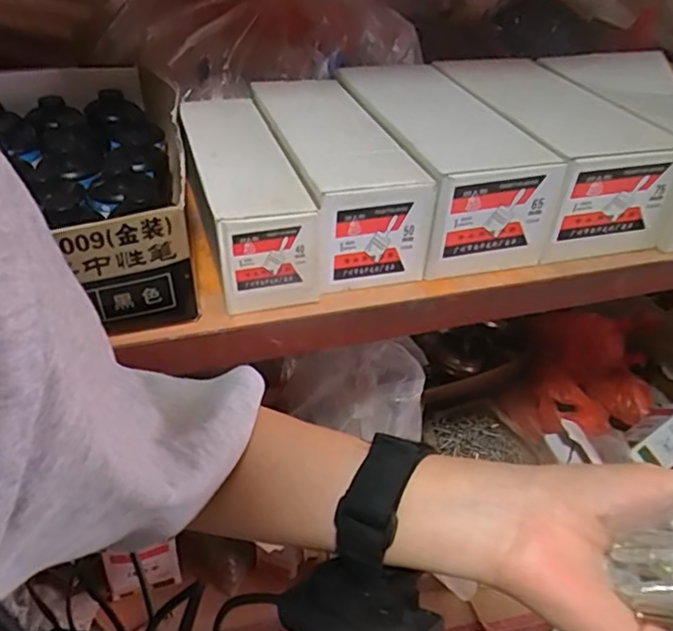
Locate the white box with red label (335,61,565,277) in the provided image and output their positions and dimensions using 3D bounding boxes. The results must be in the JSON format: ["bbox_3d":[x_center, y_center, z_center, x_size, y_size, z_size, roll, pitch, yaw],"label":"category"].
[{"bbox_3d":[0.077,-0.130,0.483,0.101,0.079,0.213,-10,41,-16],"label":"white box with red label"}]

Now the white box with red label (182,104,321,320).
[{"bbox_3d":[-0.072,-0.092,0.434,0.063,0.070,0.193,-10,41,-16],"label":"white box with red label"}]

